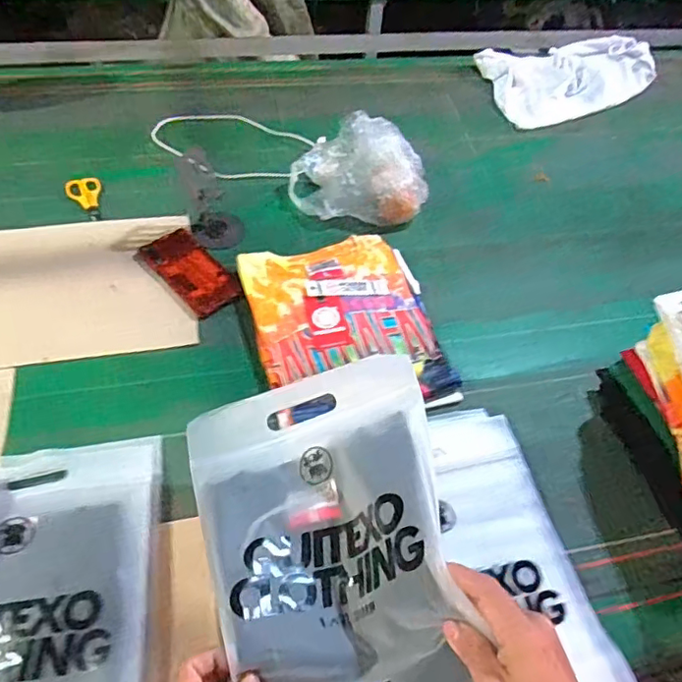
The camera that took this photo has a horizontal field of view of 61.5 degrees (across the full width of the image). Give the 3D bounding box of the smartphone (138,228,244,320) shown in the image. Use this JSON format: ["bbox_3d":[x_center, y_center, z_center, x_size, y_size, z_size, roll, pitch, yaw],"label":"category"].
[{"bbox_3d":[-0.216,-0.102,0.824,0.077,0.013,0.168,-33,63,-27],"label":"smartphone"}]

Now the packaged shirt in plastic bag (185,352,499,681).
[{"bbox_3d":[-0.017,0.172,0.498,0.233,0.029,0.345,-21,50,4],"label":"packaged shirt in plastic bag"}]

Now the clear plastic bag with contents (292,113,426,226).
[{"bbox_3d":[0.029,-0.280,0.935,0.220,0.103,0.170,7,52,0],"label":"clear plastic bag with contents"}]

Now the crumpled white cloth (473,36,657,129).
[{"bbox_3d":[0.490,-0.576,1.227,0.386,0.057,0.263,-13,55,-16],"label":"crumpled white cloth"}]

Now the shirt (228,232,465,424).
[{"bbox_3d":[0.005,-0.032,0.771,0.236,0.024,0.295,-11,55,-14],"label":"shirt"}]

